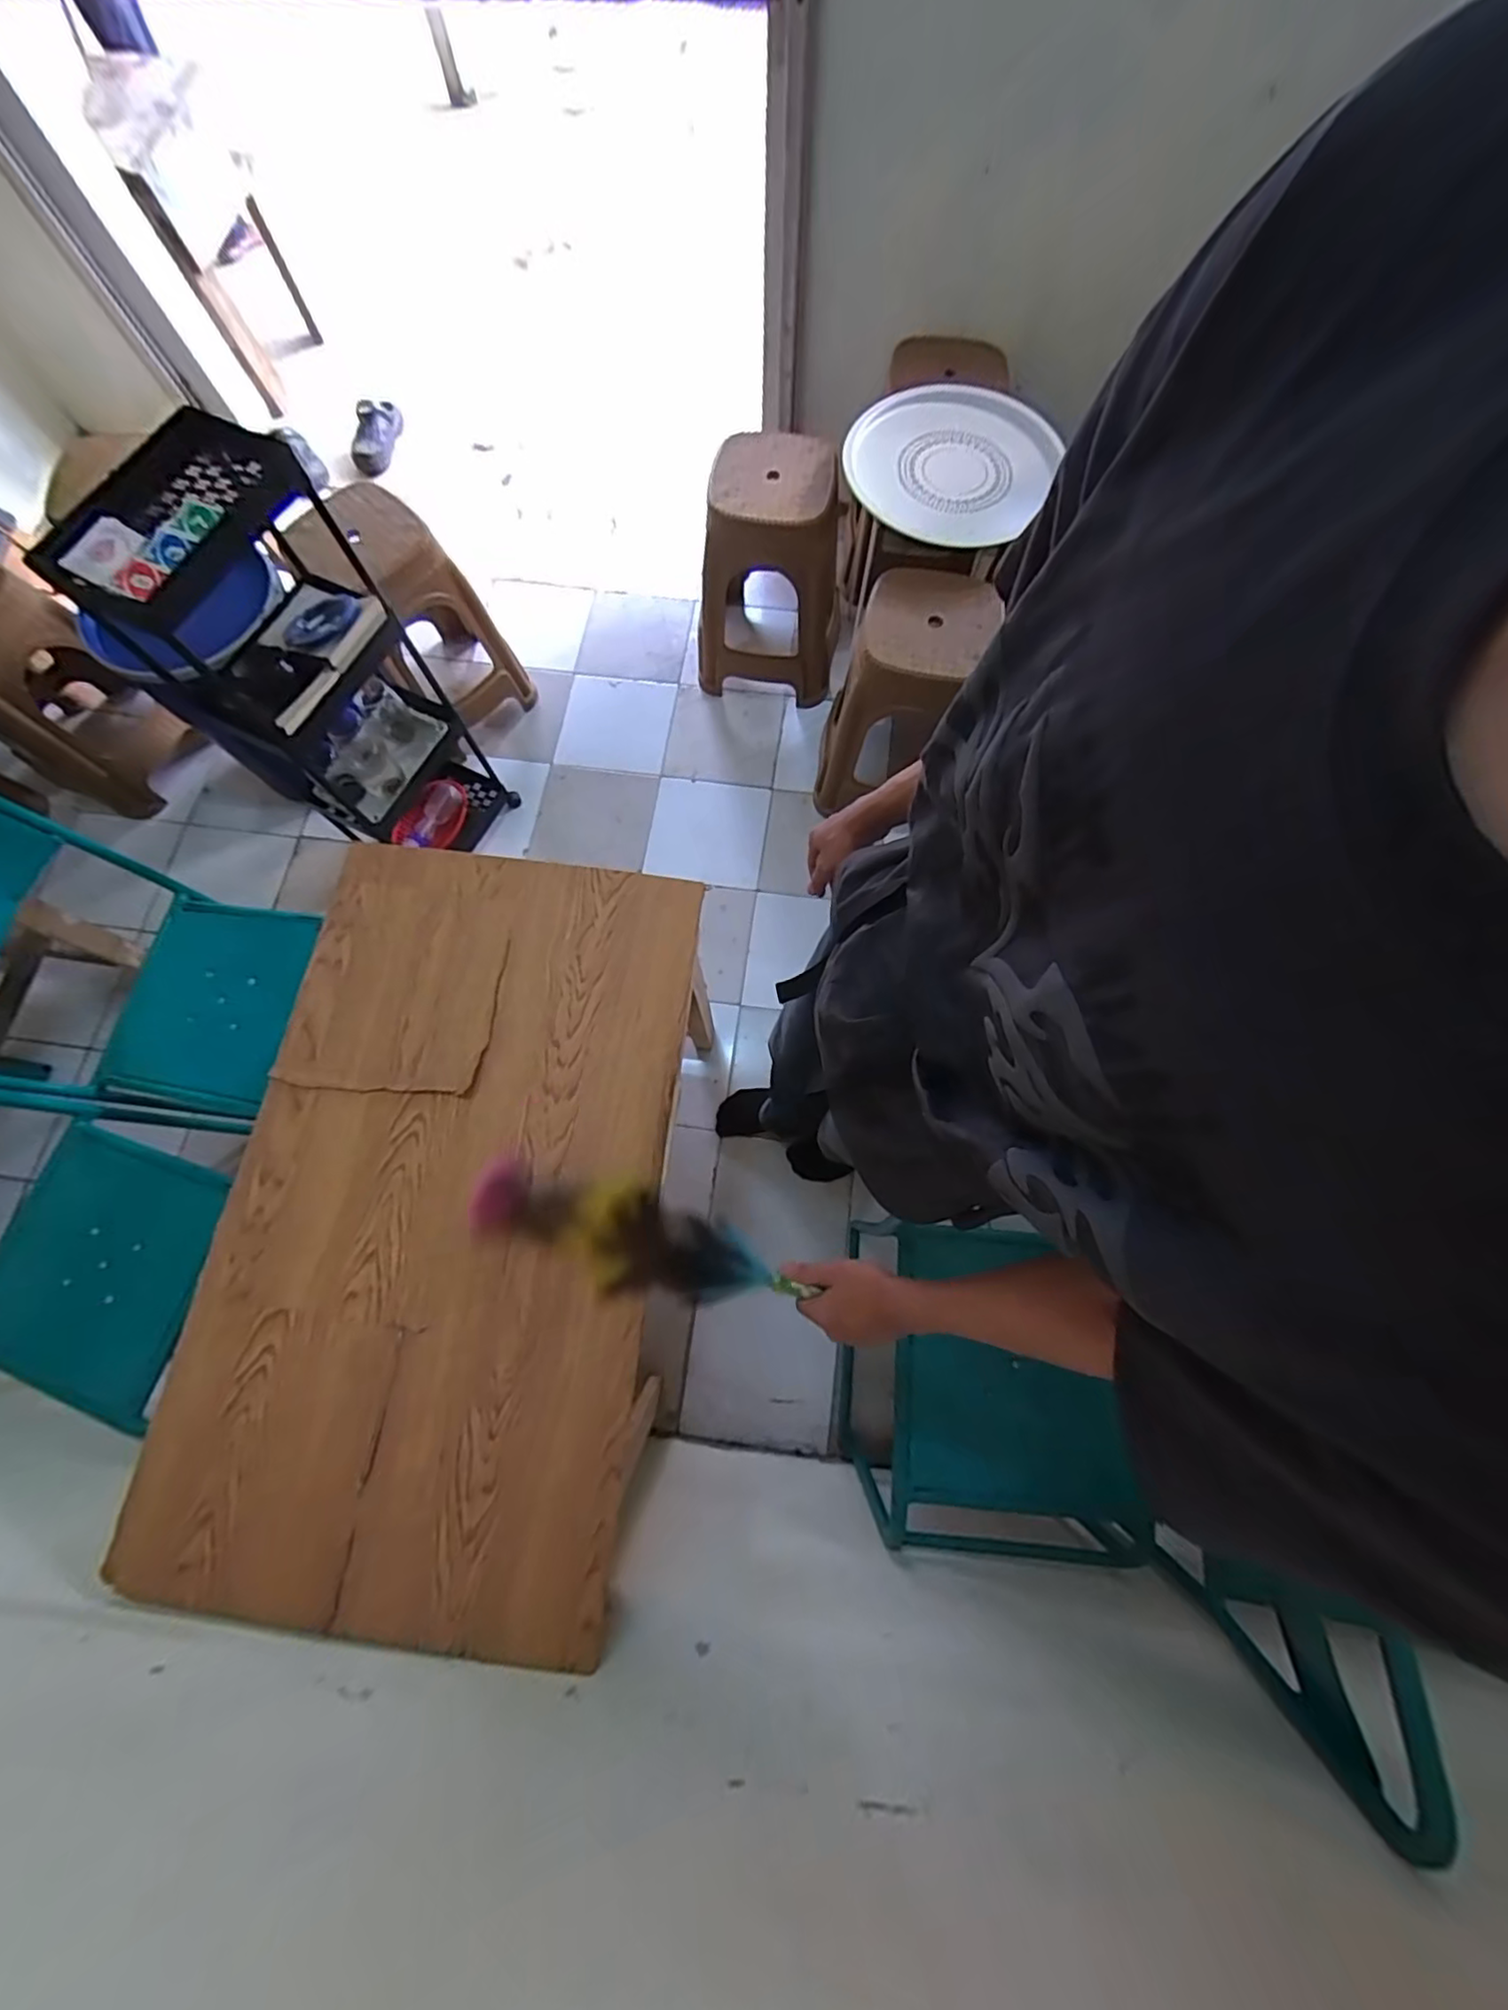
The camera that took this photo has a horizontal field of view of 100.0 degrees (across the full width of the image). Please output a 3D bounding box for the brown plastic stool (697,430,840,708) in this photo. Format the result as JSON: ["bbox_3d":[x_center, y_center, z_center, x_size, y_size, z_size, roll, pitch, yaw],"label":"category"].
[{"bbox_3d":[0.047,-1.008,1.534,0.314,0.476,0.368,10,73,3],"label":"brown plastic stool"}]

